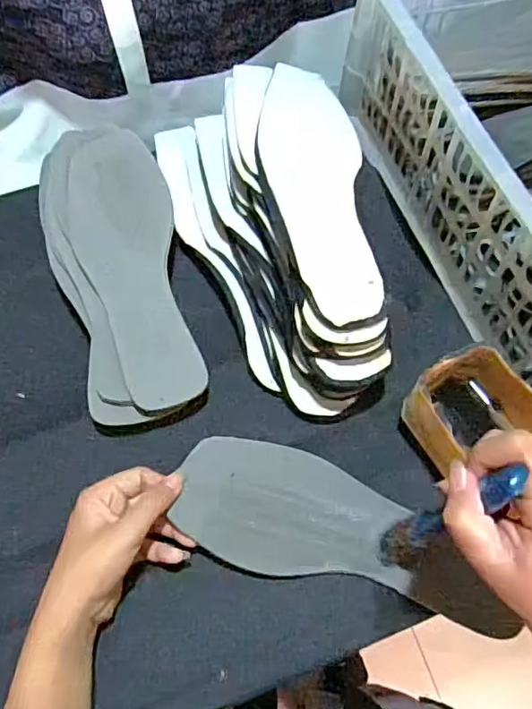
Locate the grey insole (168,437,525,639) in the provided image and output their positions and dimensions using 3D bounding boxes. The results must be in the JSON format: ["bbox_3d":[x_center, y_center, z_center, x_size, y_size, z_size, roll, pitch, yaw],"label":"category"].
[{"bbox_3d":[0.054,0.125,0.385,0.234,0.007,0.083,21,66,5],"label":"grey insole"}]

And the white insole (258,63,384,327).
[{"bbox_3d":[0.038,-0.146,0.451,0.082,0.010,0.279,3,61,-8],"label":"white insole"}]

